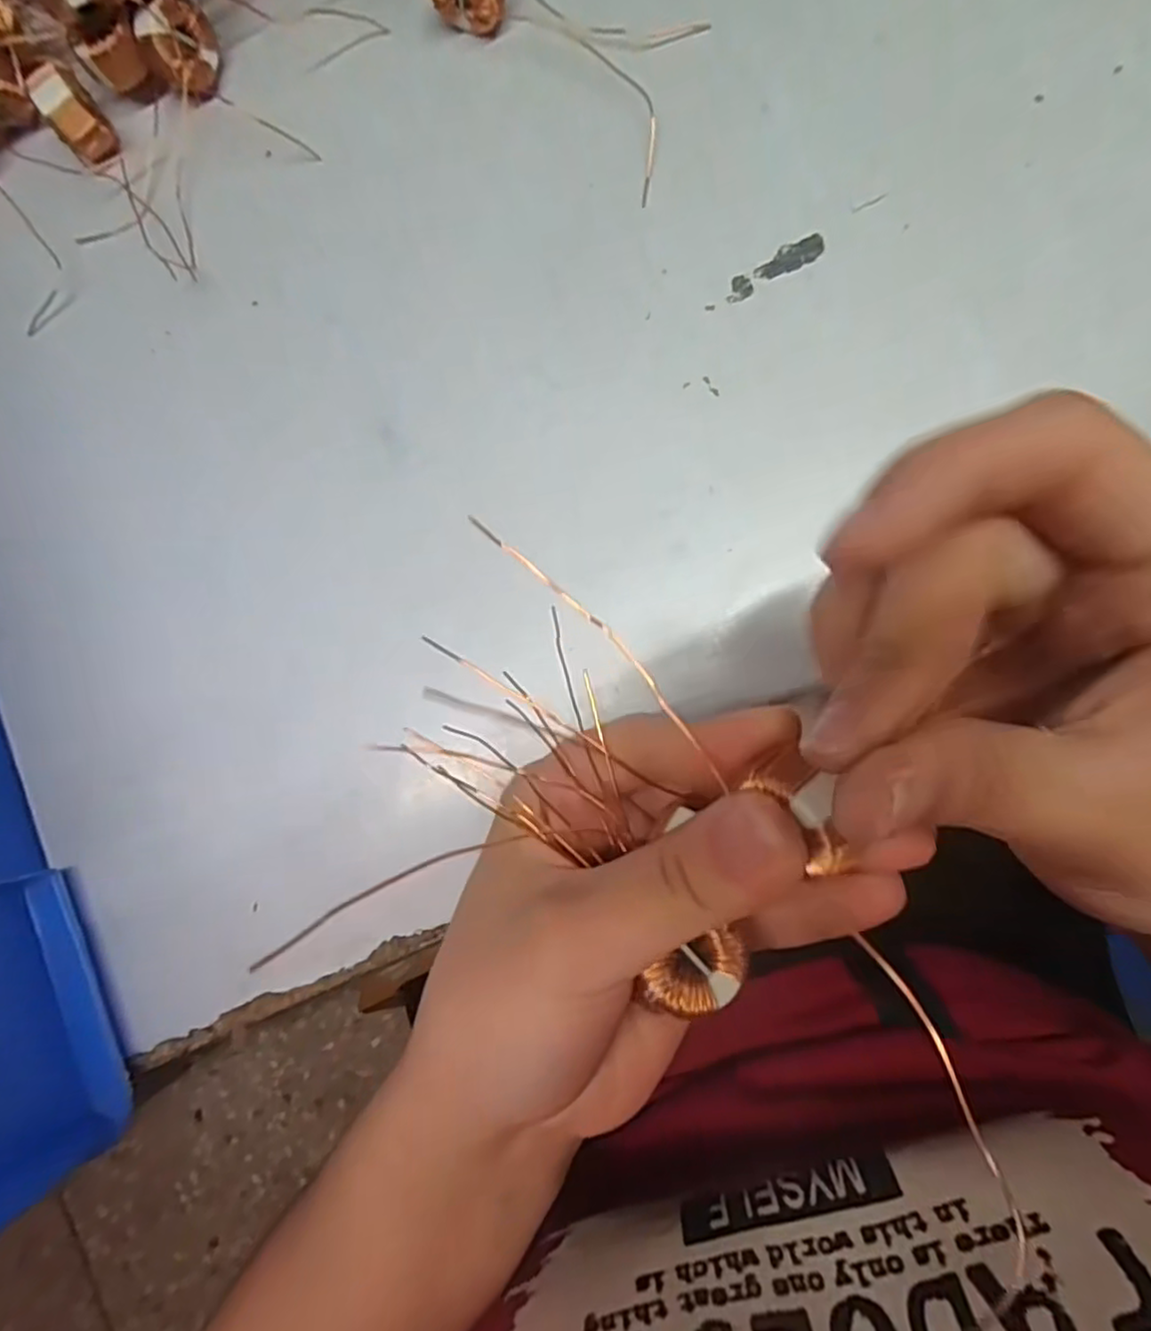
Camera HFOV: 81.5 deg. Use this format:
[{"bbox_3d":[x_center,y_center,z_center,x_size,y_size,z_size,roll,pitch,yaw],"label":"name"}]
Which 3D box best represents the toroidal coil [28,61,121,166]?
[{"bbox_3d":[-0.172,-0.190,0.230,0.015,0.021,0.016,0,88,6],"label":"toroidal coil"}]

